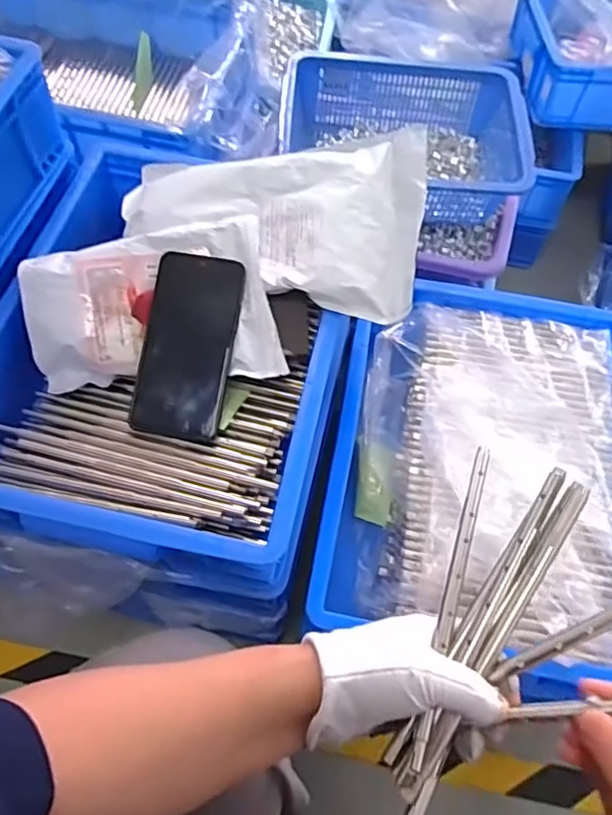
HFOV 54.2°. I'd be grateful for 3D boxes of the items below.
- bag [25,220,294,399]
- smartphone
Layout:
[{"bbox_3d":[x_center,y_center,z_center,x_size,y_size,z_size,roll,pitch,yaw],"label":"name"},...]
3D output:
[{"bbox_3d":[-0.136,-0.085,0.529,0.210,0.035,0.143,-10,84,-7],"label":"bag"},{"bbox_3d":[-0.102,-0.055,0.522,0.075,0.008,0.163,10,79,-7],"label":"smartphone"}]

